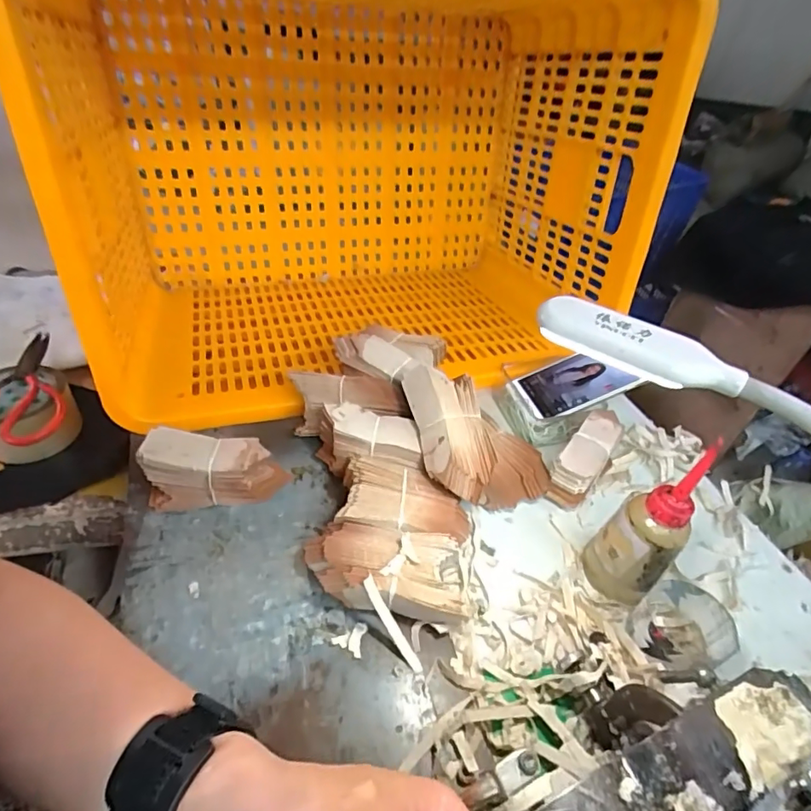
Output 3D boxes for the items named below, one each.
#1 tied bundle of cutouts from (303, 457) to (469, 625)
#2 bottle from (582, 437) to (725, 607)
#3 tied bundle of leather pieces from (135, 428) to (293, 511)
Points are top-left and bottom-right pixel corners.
[{"bbox_3d":[-0.009,0.118,0.461,0.140,0.046,0.135,11,45,5],"label":"tied bundle of cutouts"},{"bbox_3d":[0.202,0.101,0.424,0.050,0.172,0.061,-11,47,-16],"label":"bottle"},{"bbox_3d":[-0.178,0.060,0.483,0.121,0.071,0.045,1,45,-5],"label":"tied bundle of leather pieces"}]

